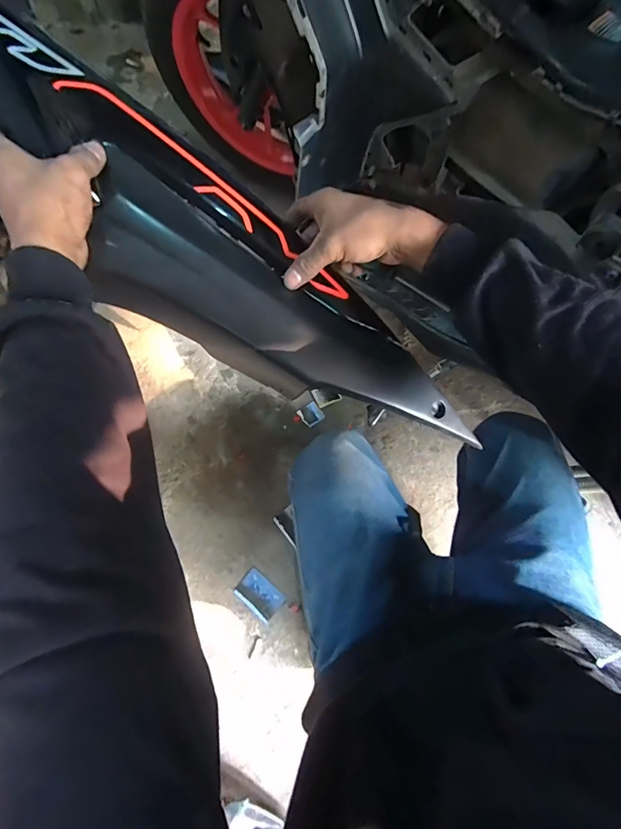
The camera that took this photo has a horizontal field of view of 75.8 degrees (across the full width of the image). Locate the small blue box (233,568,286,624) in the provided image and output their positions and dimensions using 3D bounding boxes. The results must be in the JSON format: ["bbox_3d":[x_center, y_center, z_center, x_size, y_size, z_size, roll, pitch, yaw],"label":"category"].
[{"bbox_3d":[-0.100,0.351,0.778,0.090,0.007,0.061,40,72,12],"label":"small blue box"}]

